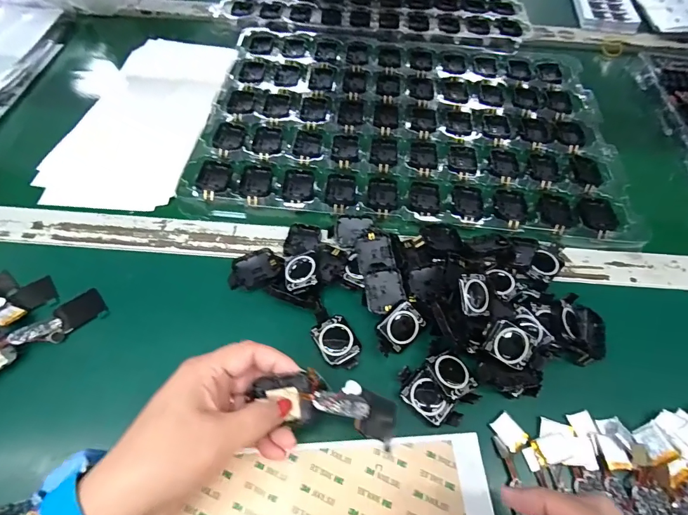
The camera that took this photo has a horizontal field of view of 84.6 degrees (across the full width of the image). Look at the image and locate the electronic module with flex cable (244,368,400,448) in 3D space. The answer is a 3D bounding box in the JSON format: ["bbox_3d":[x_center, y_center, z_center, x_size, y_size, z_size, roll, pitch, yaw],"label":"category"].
[{"bbox_3d":[-0.012,0.095,0.247,0.091,0.020,0.031,12,59,11],"label":"electronic module with flex cable"}]

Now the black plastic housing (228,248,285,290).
[{"bbox_3d":[-0.083,0.014,0.356,0.051,0.015,0.035,-22,62,-15],"label":"black plastic housing"}]

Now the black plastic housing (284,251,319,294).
[{"bbox_3d":[-0.037,0.016,0.346,0.030,0.017,0.043,-22,53,12],"label":"black plastic housing"}]

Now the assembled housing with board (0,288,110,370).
[{"bbox_3d":[-0.262,0.064,0.316,0.110,0.025,0.031,-34,65,-20],"label":"assembled housing with board"}]

